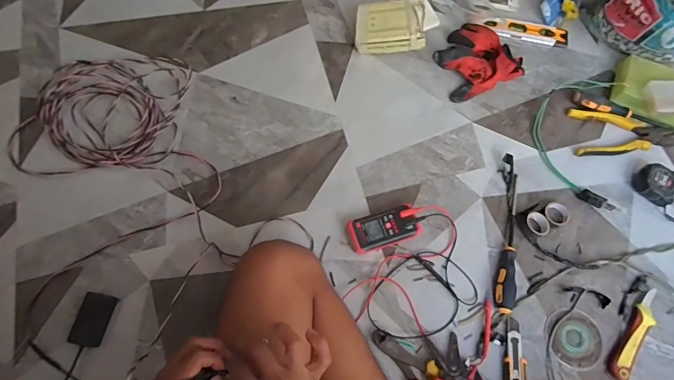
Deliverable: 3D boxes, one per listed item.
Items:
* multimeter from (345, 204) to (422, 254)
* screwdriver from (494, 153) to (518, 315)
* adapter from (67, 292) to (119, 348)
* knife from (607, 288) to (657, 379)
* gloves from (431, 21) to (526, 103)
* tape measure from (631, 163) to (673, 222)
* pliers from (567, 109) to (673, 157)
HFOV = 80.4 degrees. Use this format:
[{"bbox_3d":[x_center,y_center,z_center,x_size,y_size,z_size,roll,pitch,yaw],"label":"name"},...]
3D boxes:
[{"bbox_3d":[0.079,0.068,0.693,0.121,0.032,0.059,-16,69,-8],"label":"multimeter"},{"bbox_3d":[0.303,0.070,0.696,0.038,0.029,0.283,13,68,4],"label":"screwdriver"},{"bbox_3d":[-0.380,0.202,0.622,0.042,0.025,0.077,15,68,5],"label":"adapter"},{"bbox_3d":[0.481,0.229,0.638,0.027,0.023,0.163,34,71,12],"label":"knife"},{"bbox_3d":[0.288,-0.280,0.830,0.183,0.053,0.157,-21,70,-10],"label":"gloves"},{"bbox_3d":[0.624,0.013,0.726,0.157,0.036,0.075,36,71,13],"label":"tape measure"},{"bbox_3d":[0.564,-0.110,0.780,0.204,0.017,0.097,2,67,-1],"label":"pliers"}]

